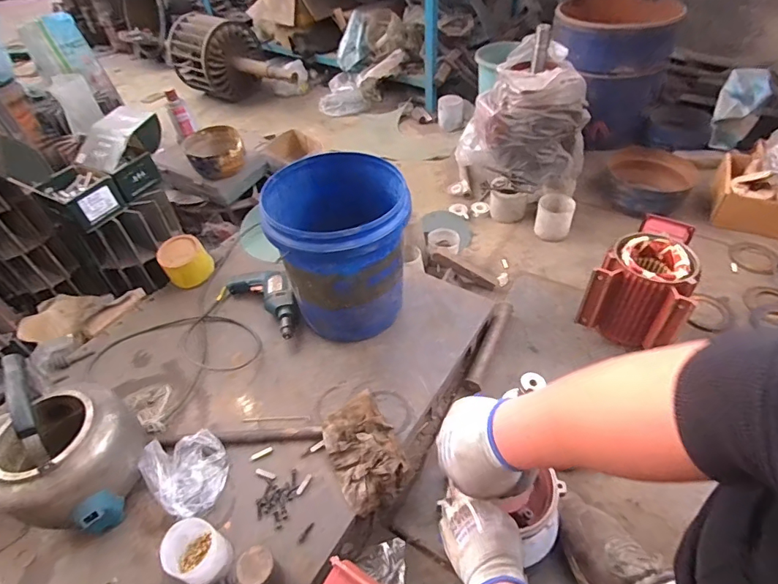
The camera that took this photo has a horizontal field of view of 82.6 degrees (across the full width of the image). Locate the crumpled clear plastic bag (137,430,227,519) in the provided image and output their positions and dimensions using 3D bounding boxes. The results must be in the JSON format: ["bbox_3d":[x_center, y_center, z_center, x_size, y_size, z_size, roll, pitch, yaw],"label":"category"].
[{"bbox_3d":[-0.355,0.313,0.785,0.123,0.076,0.148,-33,53,-24],"label":"crumpled clear plastic bag"}]

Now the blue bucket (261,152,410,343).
[{"bbox_3d":[-0.098,-0.091,0.973,0.270,0.294,0.277,-2,47,2],"label":"blue bucket"}]

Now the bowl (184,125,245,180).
[{"bbox_3d":[-0.524,-0.425,1.341,0.164,0.091,0.197,-21,49,-15],"label":"bowl"}]

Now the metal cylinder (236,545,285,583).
[{"bbox_3d":[-0.187,0.414,0.654,0.049,0.093,0.058,-33,53,-24],"label":"metal cylinder"}]

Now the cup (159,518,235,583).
[{"bbox_3d":[-0.292,0.402,0.679,0.085,0.089,0.073,22,52,22],"label":"cup"}]

